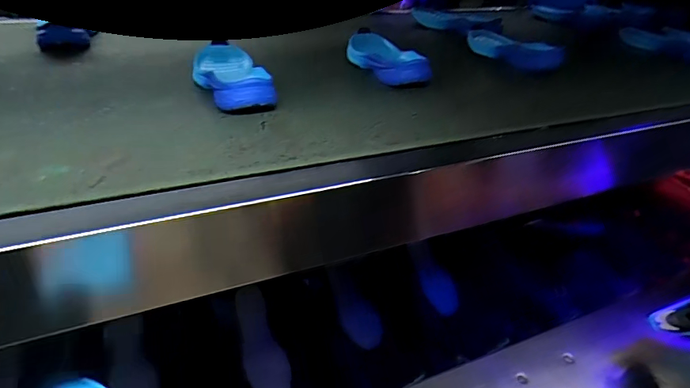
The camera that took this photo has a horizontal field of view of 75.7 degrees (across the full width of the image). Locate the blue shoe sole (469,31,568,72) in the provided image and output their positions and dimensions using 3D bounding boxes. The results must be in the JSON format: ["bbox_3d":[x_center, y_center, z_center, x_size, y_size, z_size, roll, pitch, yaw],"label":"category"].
[{"bbox_3d":[0.320,-0.287,0.865,0.066,0.039,0.239,-11,35,-22],"label":"blue shoe sole"}]

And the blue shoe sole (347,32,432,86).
[{"bbox_3d":[0.064,-0.235,0.765,0.101,0.044,0.243,-4,33,-12],"label":"blue shoe sole"}]

